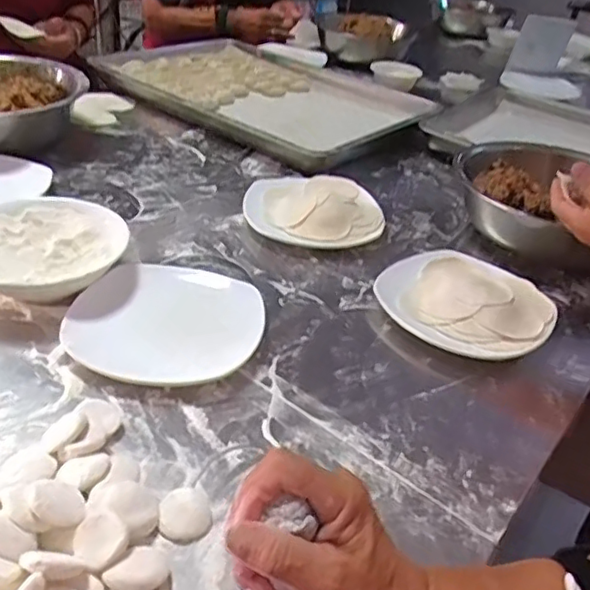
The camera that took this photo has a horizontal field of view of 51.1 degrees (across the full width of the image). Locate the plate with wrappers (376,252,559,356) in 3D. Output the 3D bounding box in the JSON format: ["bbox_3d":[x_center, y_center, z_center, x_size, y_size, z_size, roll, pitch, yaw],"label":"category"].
[{"bbox_3d":[0.189,0.006,0.674,0.167,0.031,0.163,5,36,-3],"label":"plate with wrappers"}]

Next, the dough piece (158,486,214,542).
[{"bbox_3d":[-0.077,0.156,0.436,0.036,0.013,0.036,6,36,-2],"label":"dough piece"}]

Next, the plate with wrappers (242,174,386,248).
[{"bbox_3d":[0.027,-0.120,0.824,0.177,0.030,0.170,5,36,-3],"label":"plate with wrappers"}]

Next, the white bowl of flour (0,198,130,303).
[{"bbox_3d":[-0.263,-0.042,0.638,0.158,0.053,0.158,5,36,-3],"label":"white bowl of flour"}]

